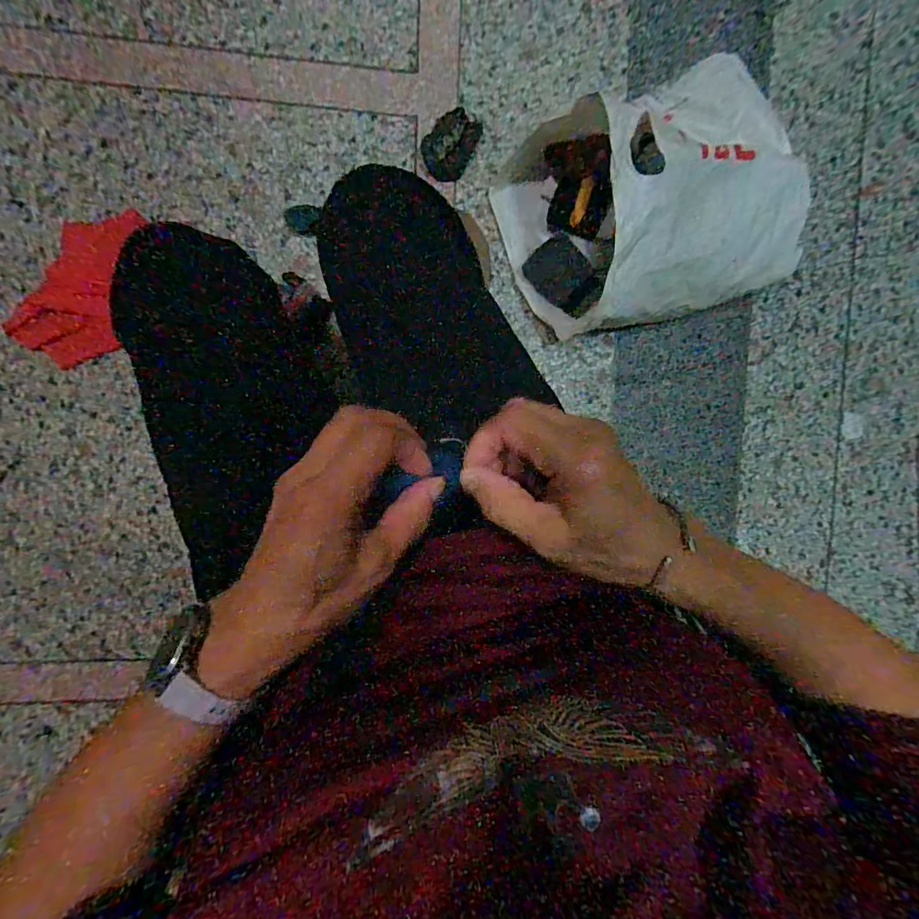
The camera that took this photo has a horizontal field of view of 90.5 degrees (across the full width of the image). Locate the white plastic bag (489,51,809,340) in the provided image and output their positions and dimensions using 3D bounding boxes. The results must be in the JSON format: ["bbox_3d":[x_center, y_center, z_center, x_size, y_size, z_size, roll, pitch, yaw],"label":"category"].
[{"bbox_3d":[0.306,-0.393,0.682,0.421,0.245,0.334,-20,93,0],"label":"white plastic bag"}]

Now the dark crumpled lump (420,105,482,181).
[{"bbox_3d":[-0.015,-0.522,0.752,0.076,0.031,0.099,36,92,-3],"label":"dark crumpled lump"}]

